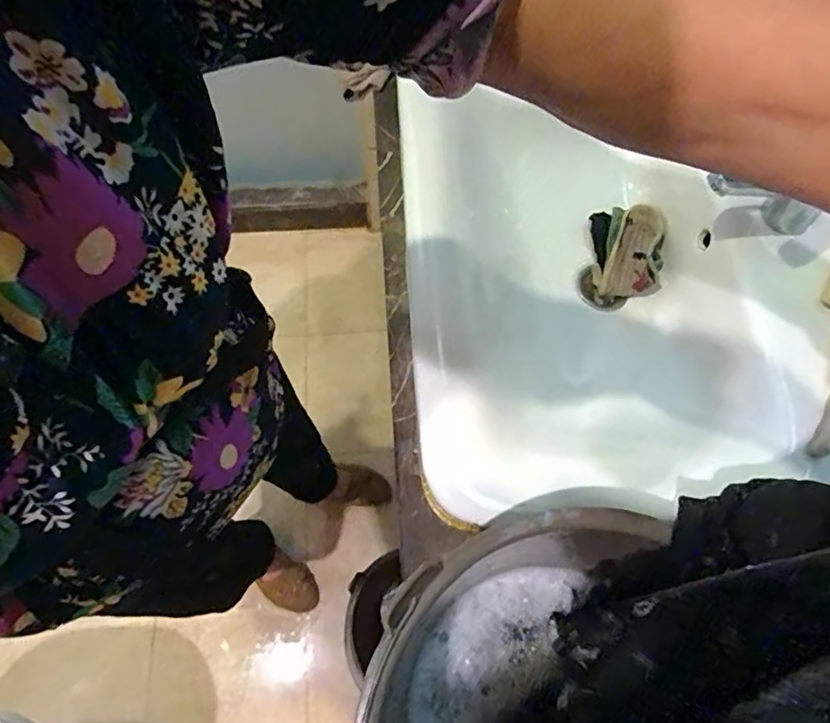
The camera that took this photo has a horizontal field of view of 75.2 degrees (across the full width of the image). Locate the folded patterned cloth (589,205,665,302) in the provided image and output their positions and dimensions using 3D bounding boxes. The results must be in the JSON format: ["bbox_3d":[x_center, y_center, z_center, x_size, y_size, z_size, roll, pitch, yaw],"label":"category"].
[{"bbox_3d":[0.248,-0.127,0.634,0.072,0.054,0.103,-2,69,-2],"label":"folded patterned cloth"}]

